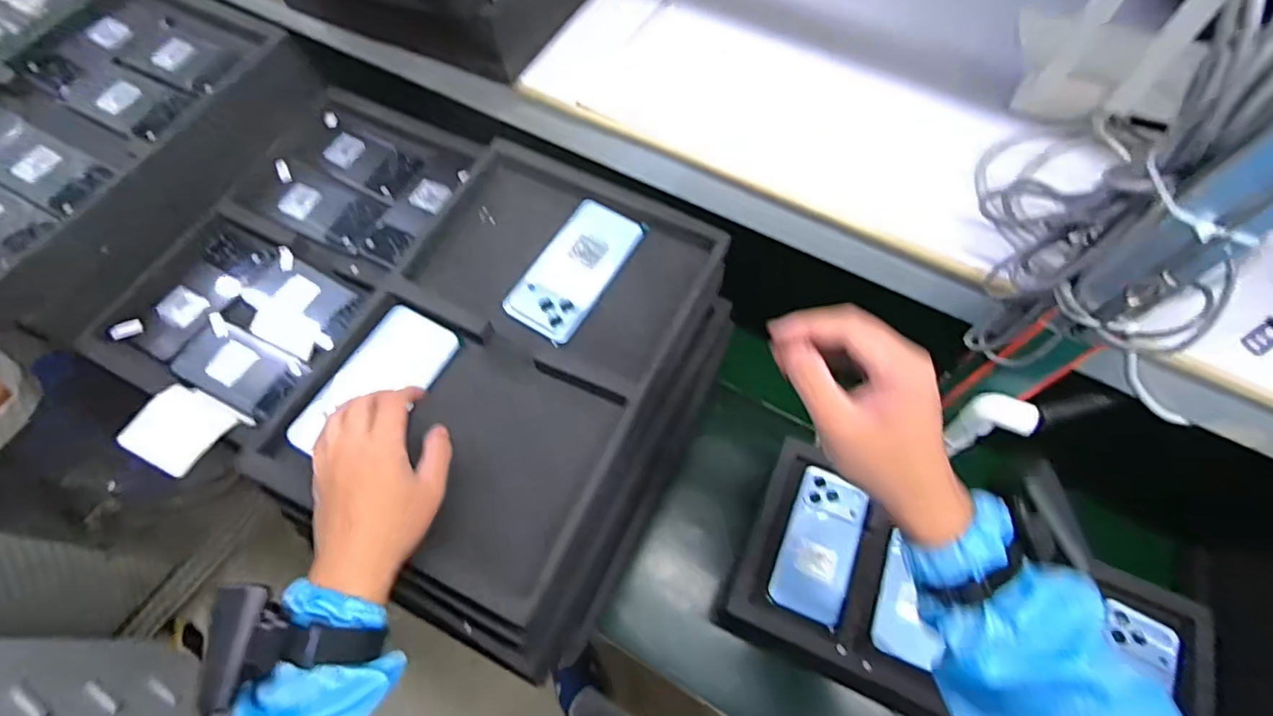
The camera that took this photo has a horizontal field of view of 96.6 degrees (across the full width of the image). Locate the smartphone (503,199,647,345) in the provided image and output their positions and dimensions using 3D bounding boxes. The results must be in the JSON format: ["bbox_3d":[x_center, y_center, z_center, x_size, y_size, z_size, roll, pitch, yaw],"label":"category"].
[{"bbox_3d":[-0.064,-0.097,0.603,0.078,0.012,0.168,27,67,13],"label":"smartphone"}]

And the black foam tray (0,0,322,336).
[{"bbox_3d":[-0.623,-0.264,0.653,0.327,0.070,0.405,27,67,13],"label":"black foam tray"}]

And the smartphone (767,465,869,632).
[{"bbox_3d":[0.211,0.211,0.647,0.080,0.007,0.161,21,66,10],"label":"smartphone"}]

